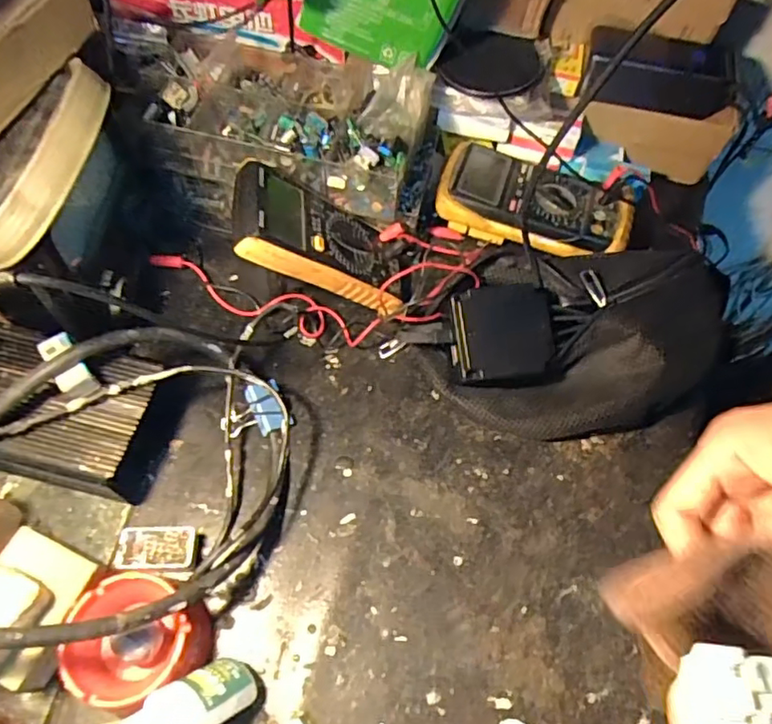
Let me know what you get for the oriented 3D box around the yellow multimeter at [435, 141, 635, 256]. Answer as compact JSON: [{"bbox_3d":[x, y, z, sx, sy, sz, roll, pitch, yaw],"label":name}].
[{"bbox_3d":[0.145,-0.161,0.577,0.177,0.037,0.099,17,61,6],"label":"yellow multimeter"}]

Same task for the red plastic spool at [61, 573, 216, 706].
[{"bbox_3d":[-0.164,0.187,0.395,0.088,0.046,0.079,3,61,-1],"label":"red plastic spool"}]

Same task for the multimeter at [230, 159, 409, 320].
[{"bbox_3d":[-0.052,-0.102,0.496,0.158,0.025,0.086,17,56,-41],"label":"multimeter"}]

